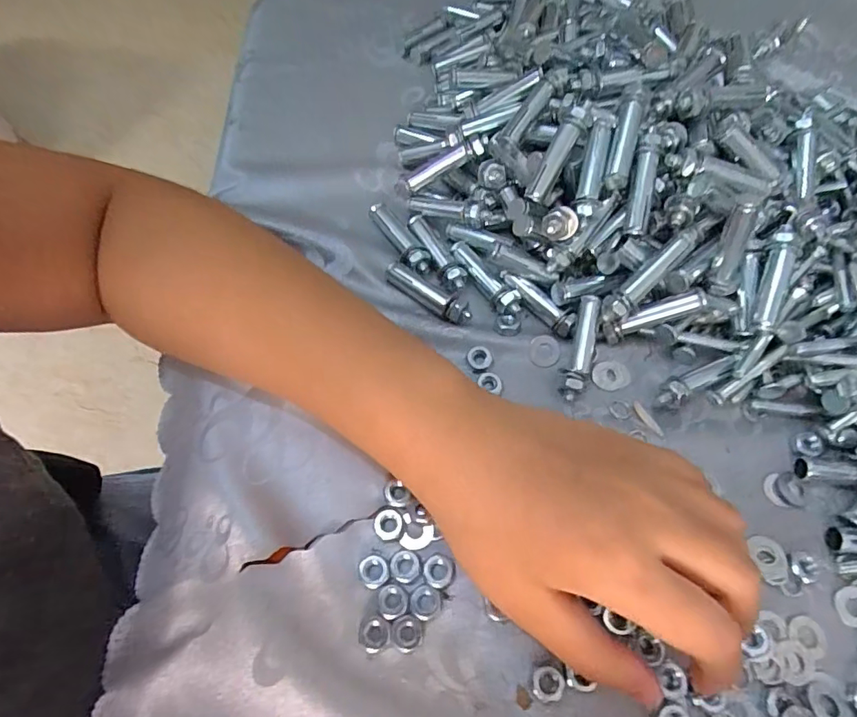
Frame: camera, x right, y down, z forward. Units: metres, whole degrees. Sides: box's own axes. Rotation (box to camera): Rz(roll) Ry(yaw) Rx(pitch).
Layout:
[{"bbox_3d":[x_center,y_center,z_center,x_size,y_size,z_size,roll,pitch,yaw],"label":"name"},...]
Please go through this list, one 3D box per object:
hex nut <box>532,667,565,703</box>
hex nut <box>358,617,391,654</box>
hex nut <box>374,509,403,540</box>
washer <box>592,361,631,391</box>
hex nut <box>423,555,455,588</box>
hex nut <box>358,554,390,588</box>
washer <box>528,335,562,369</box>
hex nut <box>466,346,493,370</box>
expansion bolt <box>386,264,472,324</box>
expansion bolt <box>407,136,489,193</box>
[{"bbox_3d":[0.049,0.132,0.205,0.013,0.004,0.012,-4,64,-3],"label":"hex nut"},{"bbox_3d":[-0.022,0.114,0.209,0.013,0.004,0.013,-8,64,-5],"label":"hex nut"},{"bbox_3d":[-0.018,0.075,0.230,0.013,0.004,0.013,-5,64,-3],"label":"hex nut"},{"bbox_3d":[0.097,0.009,0.269,0.019,0.004,0.016,-13,67,5],"label":"washer"},{"bbox_3d":[0.005,0.093,0.221,0.013,0.004,0.013,-4,64,-3],"label":"hex nut"},{"bbox_3d":[-0.024,0.092,0.220,0.013,0.004,0.013,-23,67,-12],"label":"hex nut"},{"bbox_3d":[0.063,-0.004,0.272,0.017,0.004,0.017,4,81,-2],"label":"washer"},{"bbox_3d":[0.027,0.000,0.266,0.013,0.004,0.012,-33,69,-16],"label":"hex nut"},{"bbox_3d":[0.000,-0.036,0.280,0.053,0.009,0.010,35,68,15],"label":"expansion bolt"},{"bbox_3d":[0.010,-0.116,0.298,0.052,0.010,0.010,-25,64,19],"label":"expansion bolt"}]

